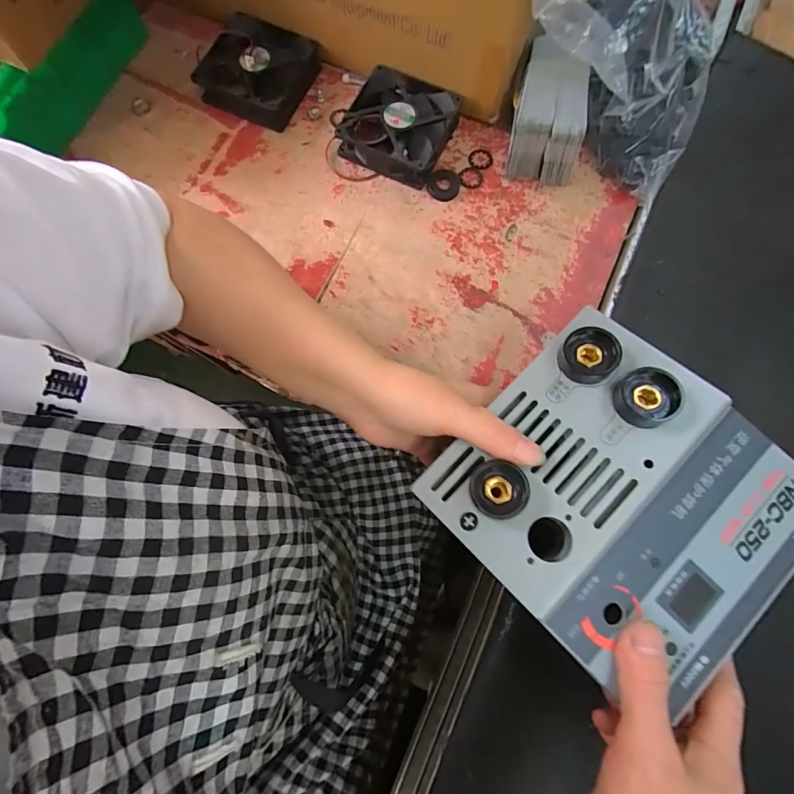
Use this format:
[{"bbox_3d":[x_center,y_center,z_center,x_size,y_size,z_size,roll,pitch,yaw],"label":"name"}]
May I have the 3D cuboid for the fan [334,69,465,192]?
[{"bbox_3d":[0.001,-0.258,0.372,0.095,0.032,0.092,27,78,5],"label":"fan"}]

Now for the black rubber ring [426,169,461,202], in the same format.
[{"bbox_3d":[0.044,-0.203,0.371,0.030,0.007,0.034,7,77,0],"label":"black rubber ring"}]

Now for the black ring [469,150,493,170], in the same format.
[{"bbox_3d":[0.082,-0.233,0.378,0.023,0.004,0.022,0,77,-1],"label":"black ring"}]

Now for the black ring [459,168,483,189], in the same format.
[{"bbox_3d":[0.072,-0.212,0.375,0.022,0.004,0.024,0,77,-1],"label":"black ring"}]

